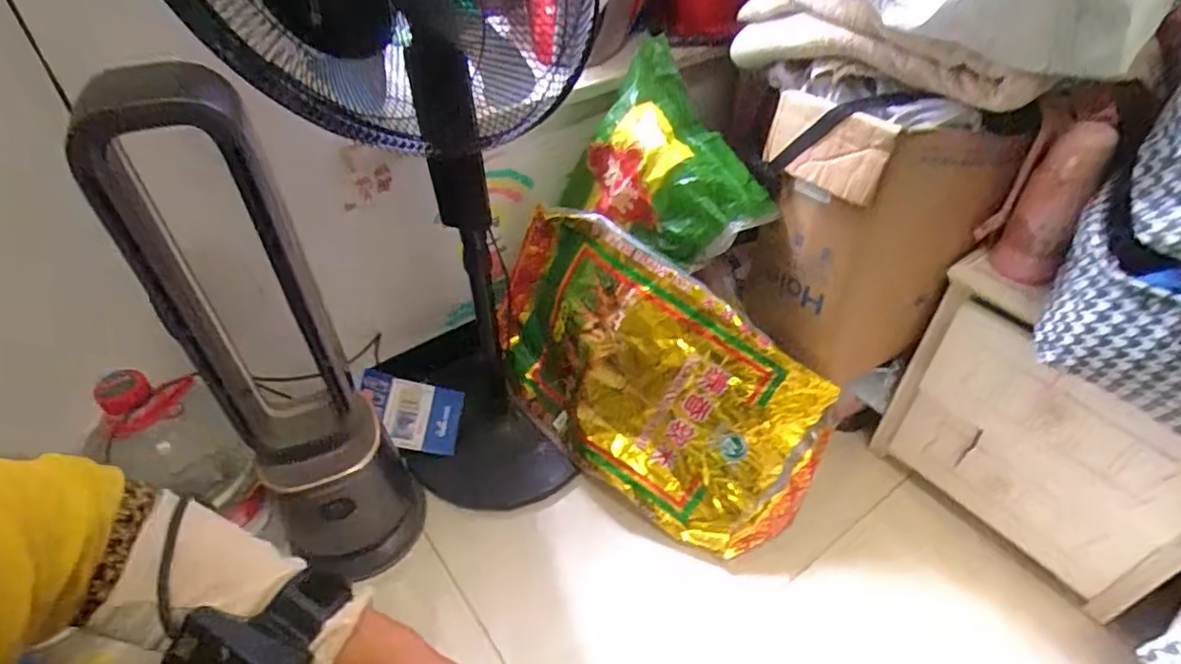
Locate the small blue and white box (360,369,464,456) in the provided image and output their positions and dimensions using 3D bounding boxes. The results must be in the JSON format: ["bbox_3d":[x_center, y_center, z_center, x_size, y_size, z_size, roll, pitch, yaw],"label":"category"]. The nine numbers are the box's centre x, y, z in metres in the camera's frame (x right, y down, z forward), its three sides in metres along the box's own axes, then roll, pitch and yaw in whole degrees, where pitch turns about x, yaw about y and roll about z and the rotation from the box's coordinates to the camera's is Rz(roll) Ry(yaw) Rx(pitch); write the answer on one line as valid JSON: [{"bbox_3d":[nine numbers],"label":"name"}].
[{"bbox_3d":[-0.352,0.158,1.228,0.197,0.021,0.127,14,75,-6],"label":"small blue and white box"}]

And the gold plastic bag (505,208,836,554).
[{"bbox_3d":[0.100,0.077,1.188,0.689,0.400,0.170,36,16,14],"label":"gold plastic bag"}]

